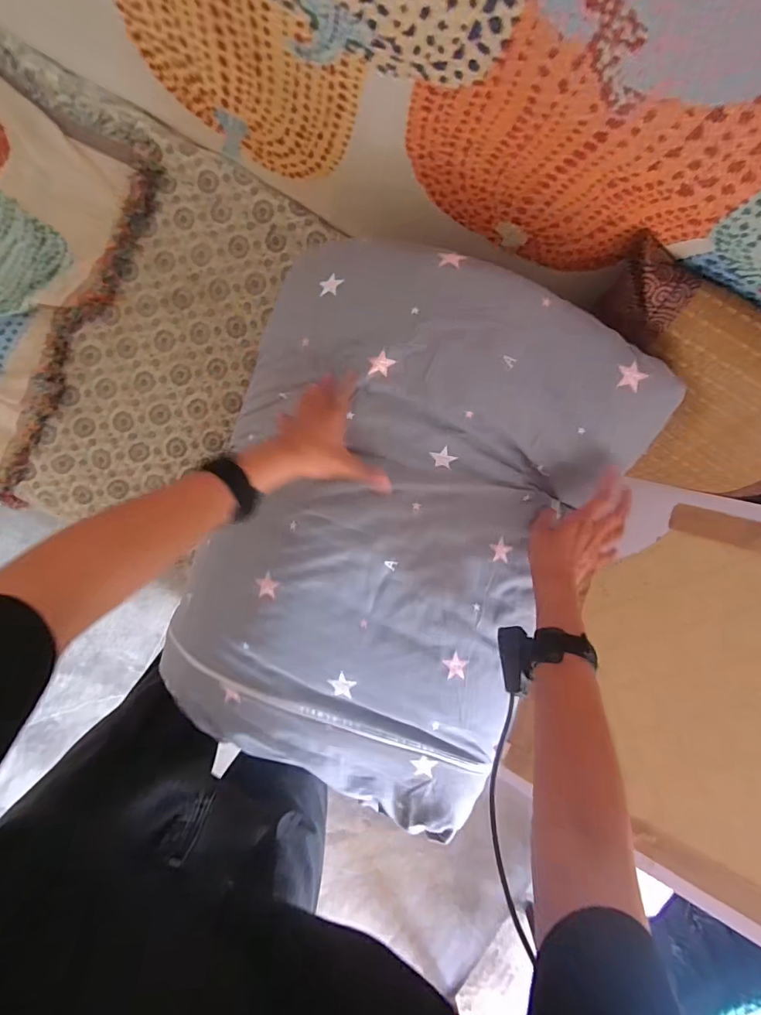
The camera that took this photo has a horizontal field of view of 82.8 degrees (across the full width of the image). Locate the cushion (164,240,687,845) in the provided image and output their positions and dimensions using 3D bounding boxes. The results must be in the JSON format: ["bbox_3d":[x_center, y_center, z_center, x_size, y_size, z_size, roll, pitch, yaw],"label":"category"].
[{"bbox_3d":[0.025,0.026,0.540,0.468,0.121,0.625,22,96,-6],"label":"cushion"}]

